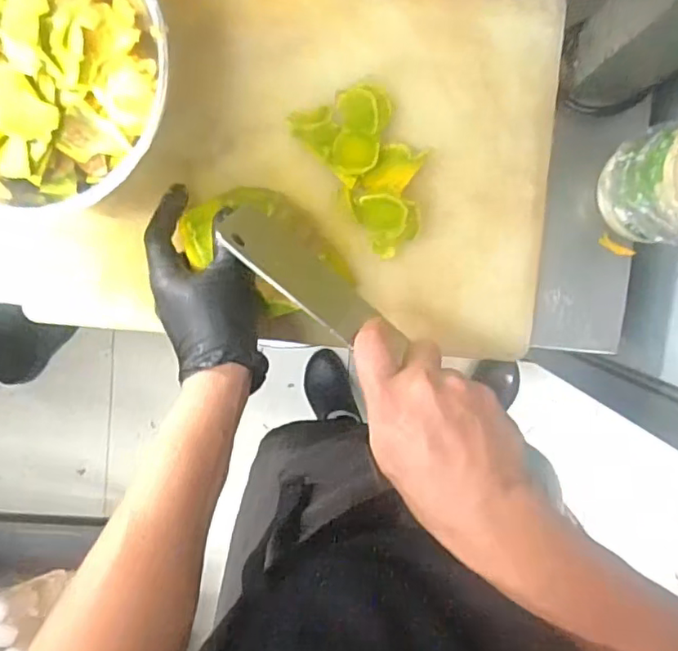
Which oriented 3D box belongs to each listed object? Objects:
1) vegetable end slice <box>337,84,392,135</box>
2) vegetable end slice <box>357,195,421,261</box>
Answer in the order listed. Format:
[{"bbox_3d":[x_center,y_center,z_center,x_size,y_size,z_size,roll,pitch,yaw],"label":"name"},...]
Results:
[{"bbox_3d":[0.021,-0.176,0.471,0.043,0.020,0.038,7,94,4],"label":"vegetable end slice"},{"bbox_3d":[0.041,-0.081,0.474,0.049,0.031,0.047,0,94,4],"label":"vegetable end slice"}]

